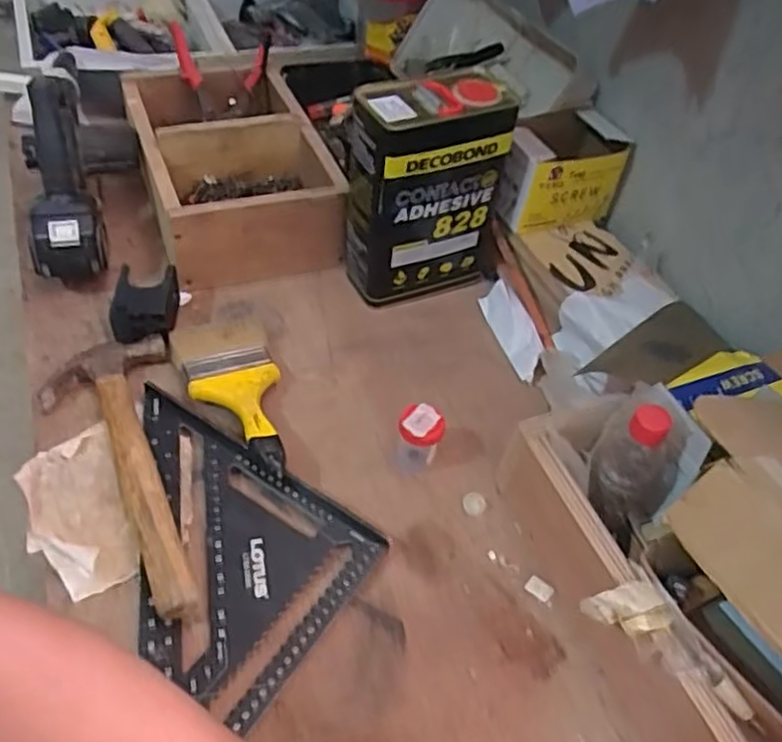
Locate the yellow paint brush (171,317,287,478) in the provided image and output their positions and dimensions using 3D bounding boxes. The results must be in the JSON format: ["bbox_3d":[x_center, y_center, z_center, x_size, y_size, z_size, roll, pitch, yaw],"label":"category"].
[{"bbox_3d":[-0.156,0.023,0.733,0.099,0.042,0.234,-15,51,-20],"label":"yellow paint brush"}]

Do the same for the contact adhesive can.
[{"bbox_3d":[0.042,-0.205,0.837,0.178,0.250,0.093,-17,52,-21],"label":"contact adhesive can"}]

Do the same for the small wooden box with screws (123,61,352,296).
[{"bbox_3d":[-0.210,-0.262,0.942,0.215,0.145,0.343,-14,50,-19],"label":"small wooden box with screws"}]

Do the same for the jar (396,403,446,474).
[{"bbox_3d":[0.028,0.068,0.698,0.045,0.074,0.041,11,47,3],"label":"jar"}]

